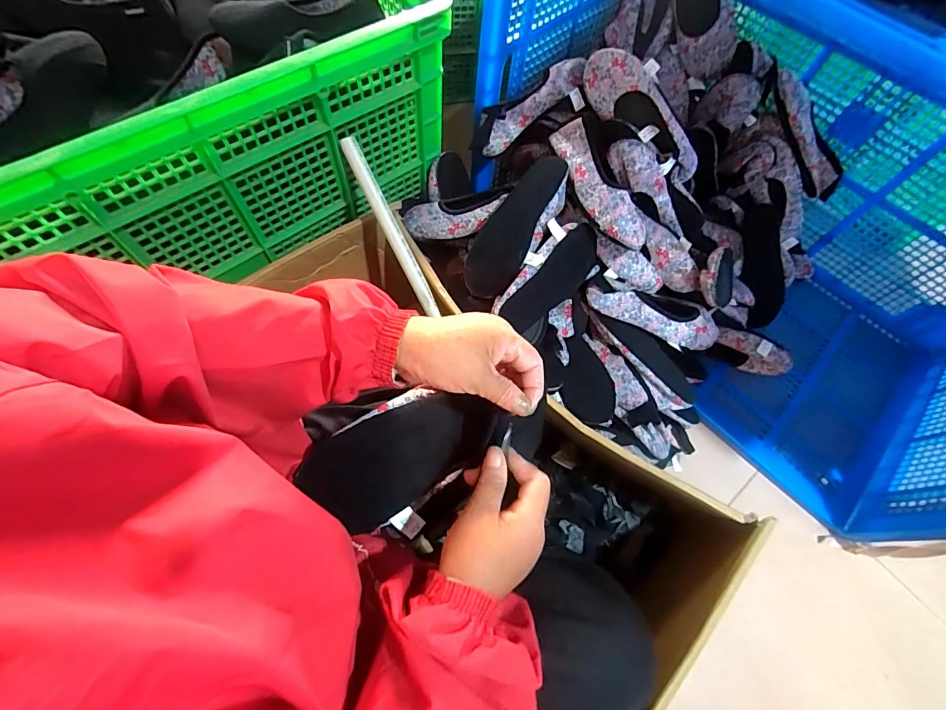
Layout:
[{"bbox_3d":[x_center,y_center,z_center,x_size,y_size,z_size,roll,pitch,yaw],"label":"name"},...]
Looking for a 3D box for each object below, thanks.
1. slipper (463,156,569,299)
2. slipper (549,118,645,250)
[{"bbox_3d":[0.071,-0.207,0.697,0.093,0.070,0.250,32,68,10],"label":"slipper"},{"bbox_3d":[0.200,-0.282,0.704,0.077,0.040,0.251,-21,69,-12],"label":"slipper"}]

